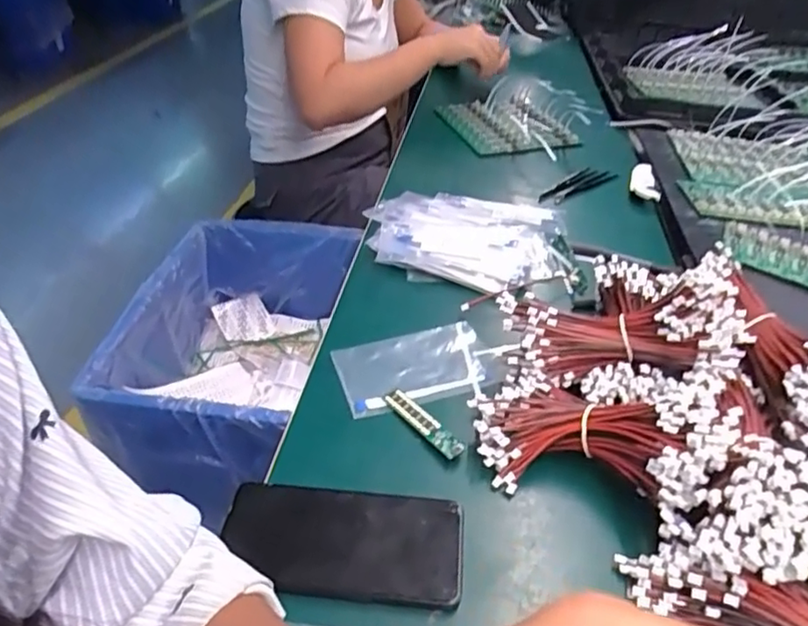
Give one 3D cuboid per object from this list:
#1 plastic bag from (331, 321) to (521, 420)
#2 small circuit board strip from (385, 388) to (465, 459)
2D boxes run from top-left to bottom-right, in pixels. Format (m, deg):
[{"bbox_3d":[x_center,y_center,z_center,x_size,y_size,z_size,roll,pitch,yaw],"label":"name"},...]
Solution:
[{"bbox_3d":[0.020,0.044,0.523,0.151,0.007,0.077,-11,41,-17],"label":"plastic bag"},{"bbox_3d":[0.014,0.085,0.470,0.017,0.008,0.080,-26,47,-31],"label":"small circuit board strip"}]

